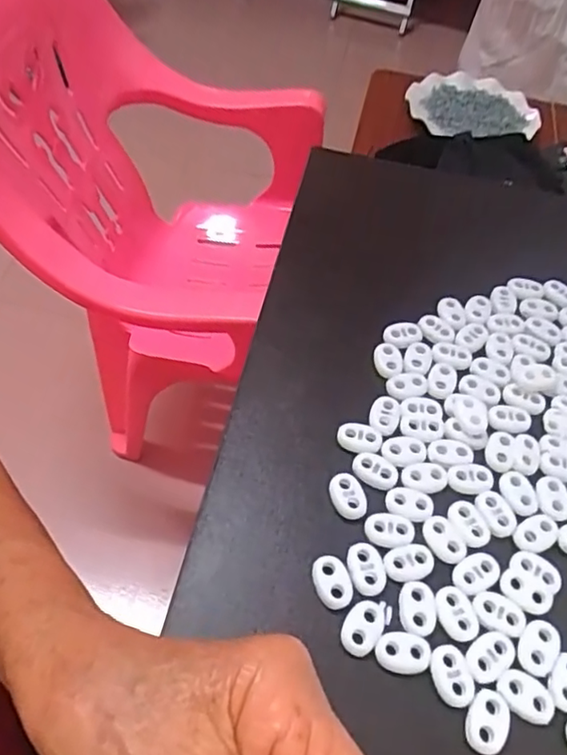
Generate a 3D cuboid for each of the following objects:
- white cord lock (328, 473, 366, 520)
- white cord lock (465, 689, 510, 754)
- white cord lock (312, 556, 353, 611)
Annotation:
[{"bbox_3d":[0.030,0.056,0.285,0.015,0.006,0.022,-10,56,-12],"label":"white cord lock"},{"bbox_3d":[0.079,0.133,0.234,0.016,0.004,0.022,24,57,16],"label":"white cord lock"},{"bbox_3d":[0.021,0.088,0.260,0.015,0.004,0.022,-18,56,-14],"label":"white cord lock"}]

